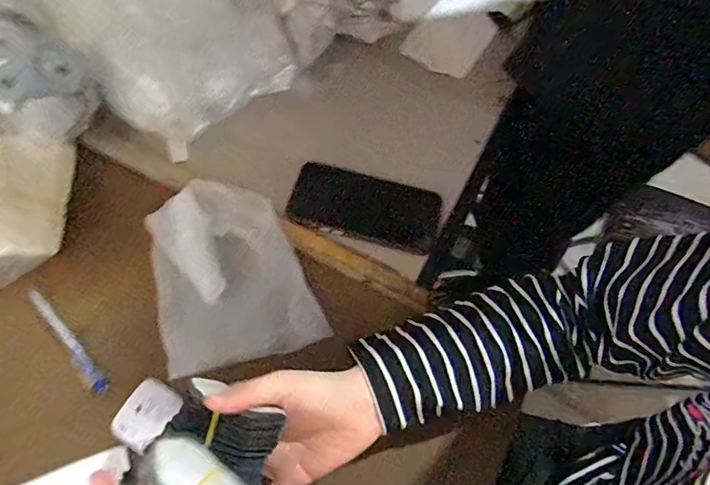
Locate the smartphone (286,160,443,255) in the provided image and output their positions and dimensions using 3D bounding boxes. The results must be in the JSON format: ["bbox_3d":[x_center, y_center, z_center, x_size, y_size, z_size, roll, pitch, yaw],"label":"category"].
[{"bbox_3d":[0.012,-0.041,0.512,0.161,0.012,0.078,13,61,5],"label":"smartphone"}]

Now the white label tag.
[{"bbox_3d":[-0.186,0.154,0.416,0.043,0.011,0.055,24,63,11],"label":"white label tag"}]

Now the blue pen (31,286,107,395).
[{"bbox_3d":[-0.276,0.093,0.446,0.014,0.008,0.132,-40,69,-21],"label":"blue pen"}]

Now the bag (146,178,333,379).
[{"bbox_3d":[-0.126,0.023,0.467,0.147,0.039,0.187,-15,62,-10],"label":"bag"}]

